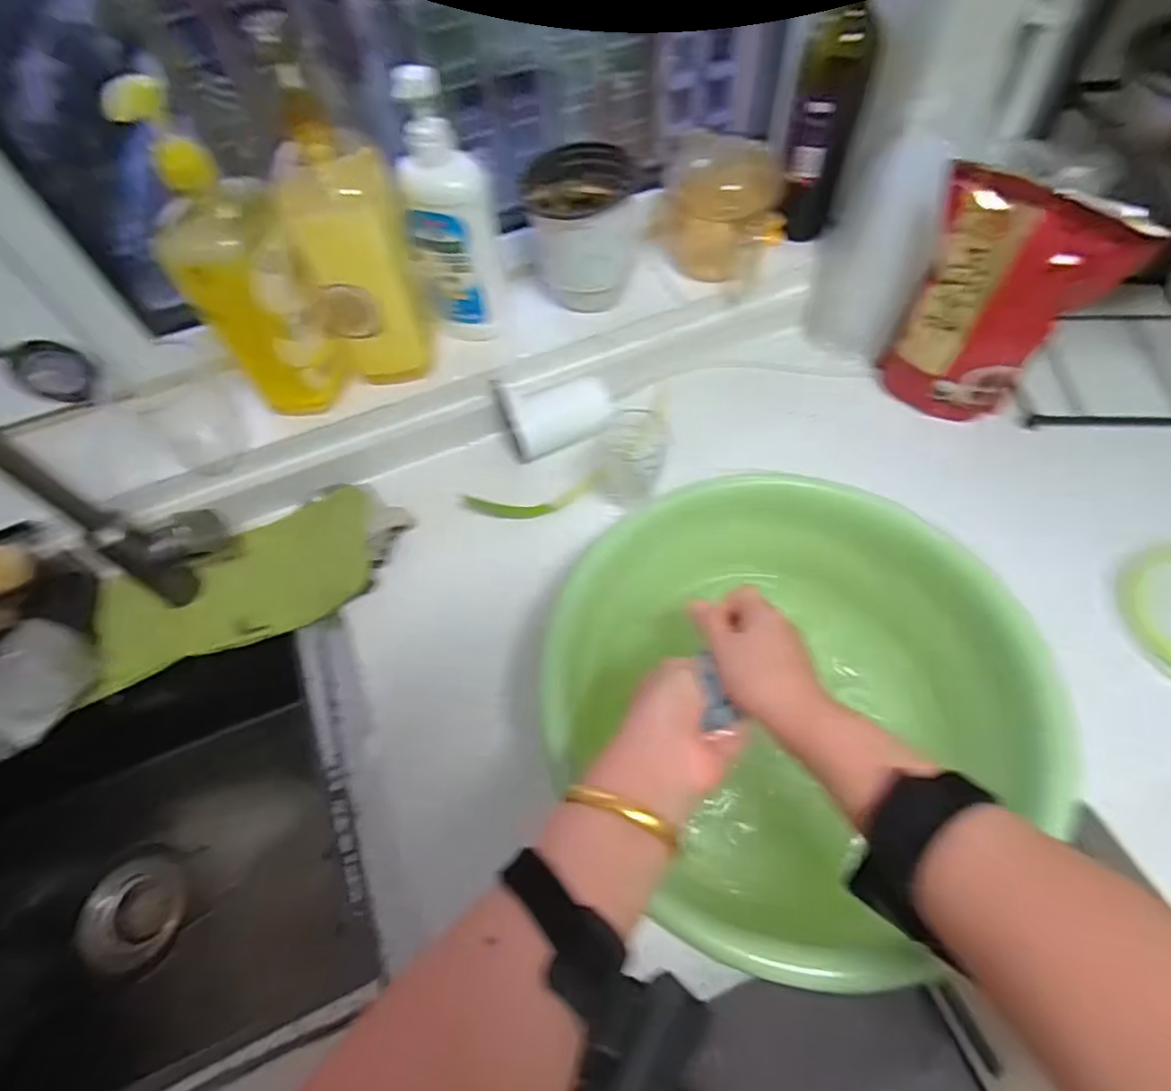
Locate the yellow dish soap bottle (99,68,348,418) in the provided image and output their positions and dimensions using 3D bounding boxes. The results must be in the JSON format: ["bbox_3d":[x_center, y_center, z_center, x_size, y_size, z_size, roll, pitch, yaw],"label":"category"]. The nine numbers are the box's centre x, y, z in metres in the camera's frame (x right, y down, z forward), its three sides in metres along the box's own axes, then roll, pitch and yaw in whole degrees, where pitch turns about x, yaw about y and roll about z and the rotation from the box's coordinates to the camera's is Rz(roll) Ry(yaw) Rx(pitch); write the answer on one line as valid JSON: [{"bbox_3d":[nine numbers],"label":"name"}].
[{"bbox_3d":[-0.303,-0.239,0.537,0.091,0.268,0.061,-37,63,-17],"label":"yellow dish soap bottle"}]

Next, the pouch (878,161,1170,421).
[{"bbox_3d":[0.401,-0.226,0.607,0.154,0.249,0.048,27,64,19],"label":"pouch"}]

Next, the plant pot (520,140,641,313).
[{"bbox_3d":[0.000,-0.340,0.667,0.117,0.146,0.109,-1,58,4],"label":"plant pot"}]

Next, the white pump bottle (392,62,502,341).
[{"bbox_3d":[-0.129,-0.309,0.590,0.079,0.239,0.051,-12,58,-3],"label":"white pump bottle"}]

